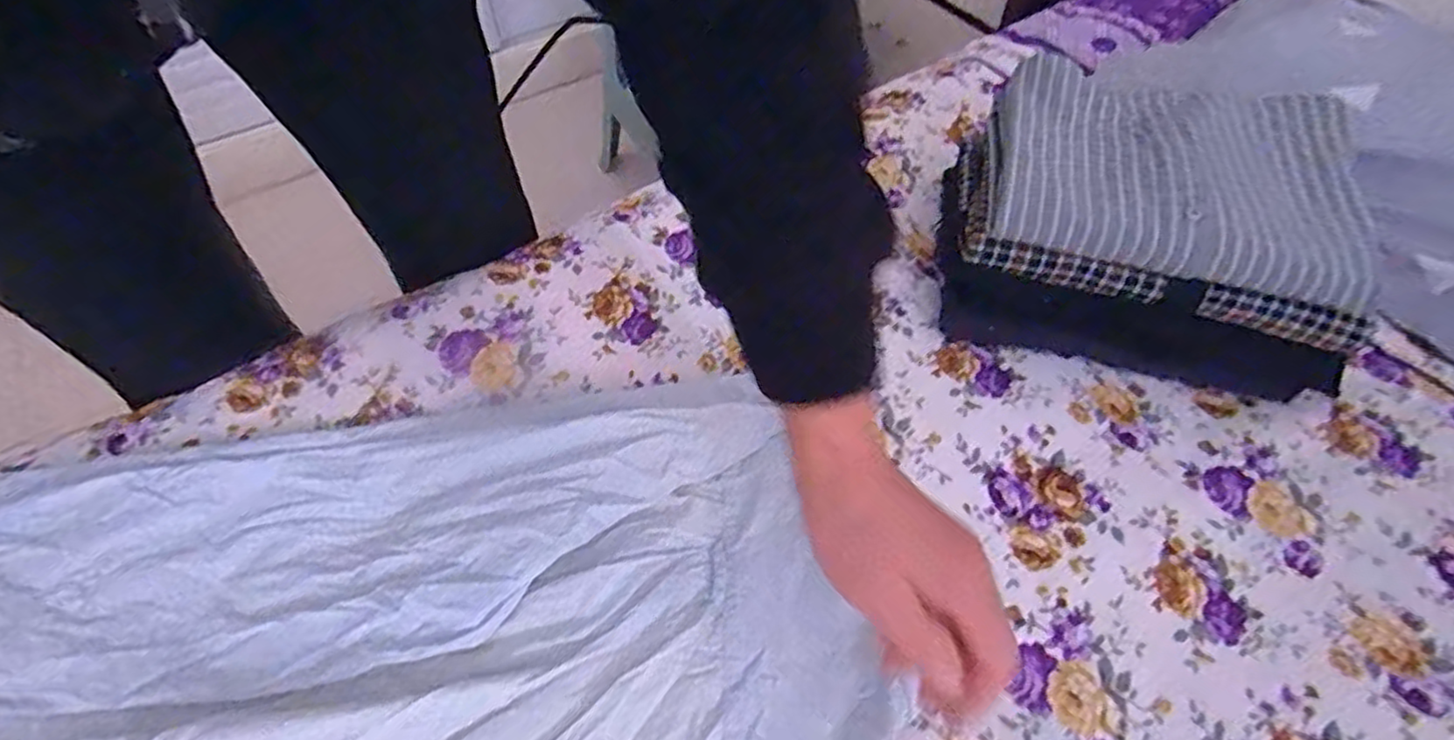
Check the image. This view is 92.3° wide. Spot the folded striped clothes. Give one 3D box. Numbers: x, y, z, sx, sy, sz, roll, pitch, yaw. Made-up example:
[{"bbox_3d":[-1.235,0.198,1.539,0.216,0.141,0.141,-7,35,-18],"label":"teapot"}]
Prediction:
[{"bbox_3d":[0.316,-0.115,0.537,0.272,0.119,0.210,10,56,6],"label":"folded striped clothes"}]

